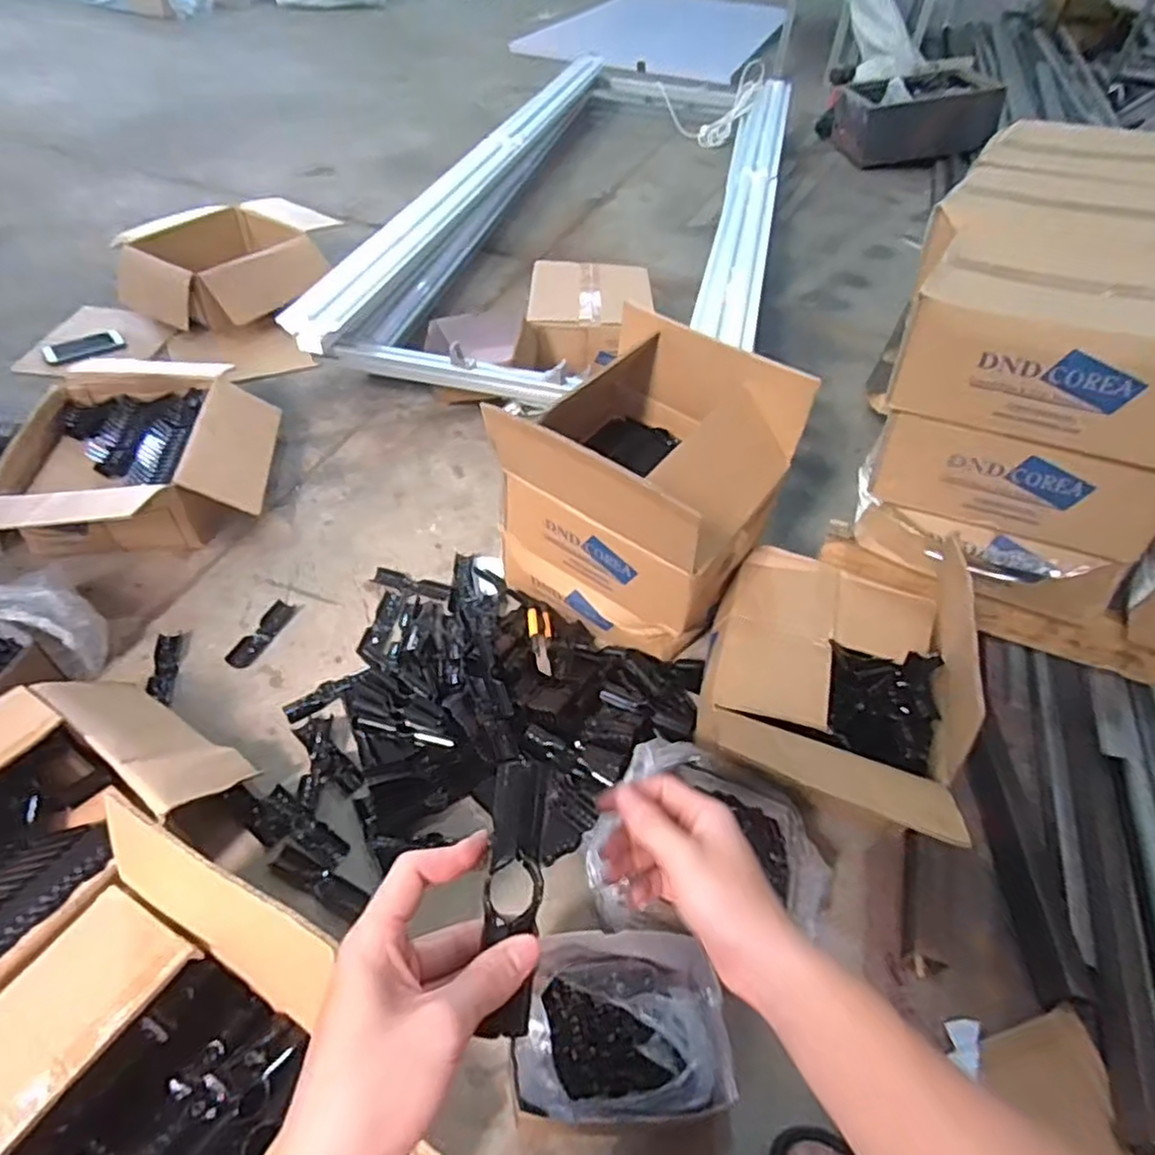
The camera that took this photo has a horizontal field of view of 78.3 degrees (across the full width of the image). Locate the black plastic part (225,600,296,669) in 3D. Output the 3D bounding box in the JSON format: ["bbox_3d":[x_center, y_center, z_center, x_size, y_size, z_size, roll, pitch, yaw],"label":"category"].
[{"bbox_3d":[-0.477,0.084,1.072,0.041,0.008,0.132,16,47,11],"label":"black plastic part"}]

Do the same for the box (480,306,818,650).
[{"bbox_3d":[0.078,-0.118,1.014,0.336,0.354,0.304,29,51,21],"label":"box"}]

